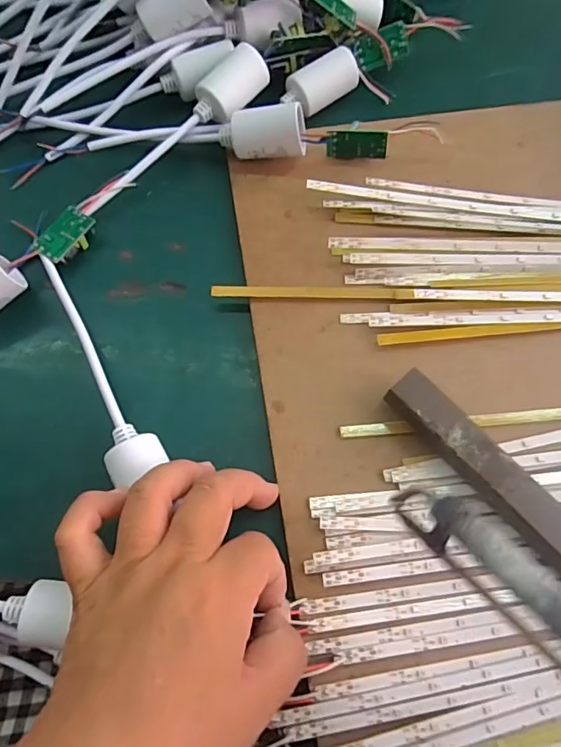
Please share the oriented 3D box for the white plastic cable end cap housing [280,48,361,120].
[{"bbox_3d":[0.026,-0.195,0.339,0.050,0.022,0.022,-33,73,-11],"label":"white plastic cable end cap housing"}]

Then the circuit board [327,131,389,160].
[{"bbox_3d":[0.049,-0.145,0.325,0.038,0.019,0.006,4,53,8],"label":"circuit board"}]

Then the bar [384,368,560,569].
[{"bbox_3d":[0.133,0.081,0.241,0.022,0.021,0.213,-40,75,-13],"label":"bar"}]

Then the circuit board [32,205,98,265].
[{"bbox_3d":[-0.130,-0.083,0.311,0.020,0.011,0.035,30,73,10],"label":"circuit board"}]

